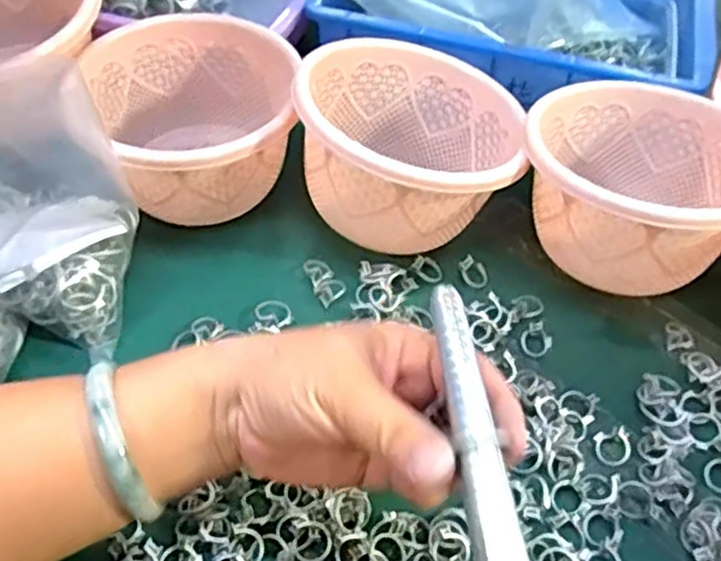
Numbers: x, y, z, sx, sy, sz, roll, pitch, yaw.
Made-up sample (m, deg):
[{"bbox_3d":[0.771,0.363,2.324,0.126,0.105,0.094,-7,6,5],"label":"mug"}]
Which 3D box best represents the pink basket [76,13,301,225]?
[{"bbox_3d":[-0.109,-0.102,0.475,0.125,0.074,0.141,-7,50,-11],"label":"pink basket"}]

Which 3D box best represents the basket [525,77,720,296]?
[{"bbox_3d":[0.174,-0.064,0.452,0.136,0.075,0.139,2,49,-3],"label":"basket"}]

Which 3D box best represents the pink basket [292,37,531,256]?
[{"bbox_3d":[0.031,-0.089,0.463,0.138,0.076,0.139,9,49,3],"label":"pink basket"}]

